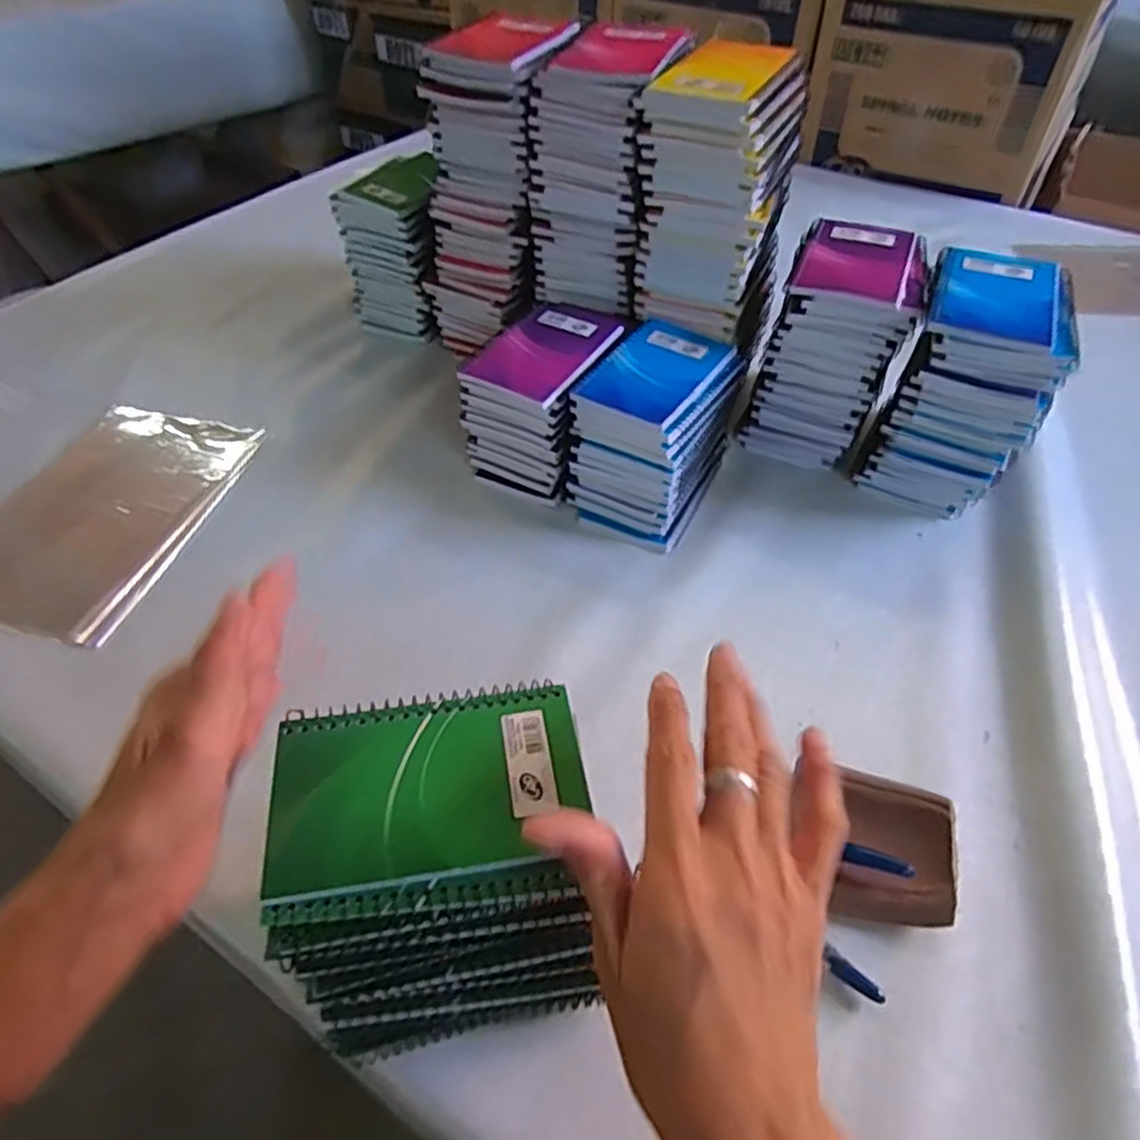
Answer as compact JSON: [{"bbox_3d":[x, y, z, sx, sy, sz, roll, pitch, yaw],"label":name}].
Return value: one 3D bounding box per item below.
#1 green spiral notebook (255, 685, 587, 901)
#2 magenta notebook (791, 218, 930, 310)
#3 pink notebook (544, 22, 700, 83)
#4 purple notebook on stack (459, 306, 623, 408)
[{"bbox_3d":[-0.059,0.088,0.312,0.127,0.005,0.083,-6,47,-7],"label":"green spiral notebook"},{"bbox_3d":[0.239,-0.248,0.593,0.098,0.016,0.124,17,49,14],"label":"magenta notebook"},{"bbox_3d":[0.041,-0.410,0.587,0.097,0.018,0.130,15,48,13],"label":"pink notebook"},{"bbox_3d":[-0.019,-0.180,0.603,0.085,0.013,0.135,25,51,17],"label":"purple notebook on stack"}]

